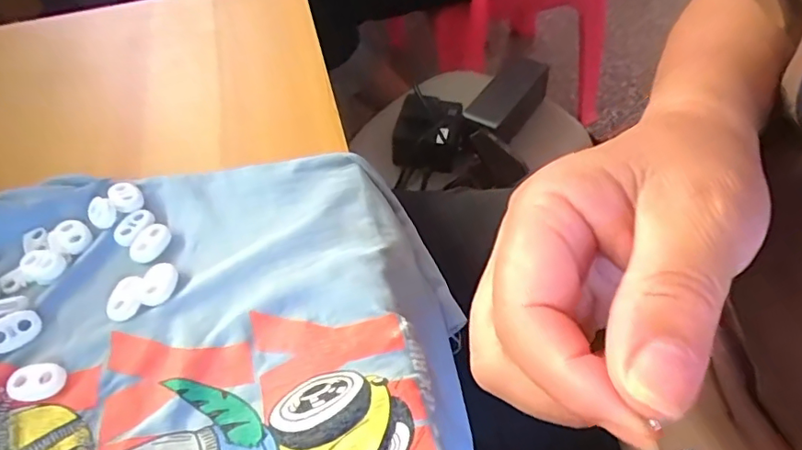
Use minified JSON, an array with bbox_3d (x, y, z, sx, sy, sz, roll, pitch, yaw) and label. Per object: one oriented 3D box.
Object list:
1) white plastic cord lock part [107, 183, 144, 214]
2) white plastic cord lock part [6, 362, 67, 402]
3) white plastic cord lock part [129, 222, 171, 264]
[{"bbox_3d":[-0.146,-0.015,0.286,0.015,0.005,0.021,-32,57,-21],"label":"white plastic cord lock part"},{"bbox_3d":[-0.155,0.066,0.227,0.023,0.004,0.016,-9,51,-5],"label":"white plastic cord lock part"},{"bbox_3d":[-0.125,0.008,0.270,0.016,0.005,0.023,32,59,25],"label":"white plastic cord lock part"}]

